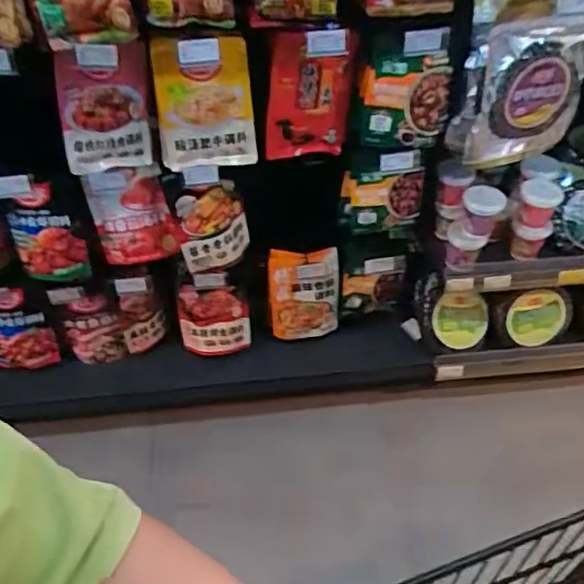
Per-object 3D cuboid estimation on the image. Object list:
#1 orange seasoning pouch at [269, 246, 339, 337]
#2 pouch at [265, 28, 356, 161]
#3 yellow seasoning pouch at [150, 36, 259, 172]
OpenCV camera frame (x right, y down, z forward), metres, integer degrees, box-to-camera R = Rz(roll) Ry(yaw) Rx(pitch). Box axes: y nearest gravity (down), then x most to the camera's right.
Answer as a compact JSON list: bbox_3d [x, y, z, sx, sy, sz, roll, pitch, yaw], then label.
[{"bbox_3d":[0.036,0.018,1.583,0.185,0.282,0.076,-5,44,-6],"label":"orange seasoning pouch"},{"bbox_3d":[0.035,-0.409,1.302,0.177,0.299,0.035,-5,51,-7],"label":"pouch"},{"bbox_3d":[-0.167,-0.356,1.166,0.186,0.257,0.069,-4,37,-2],"label":"yellow seasoning pouch"}]

